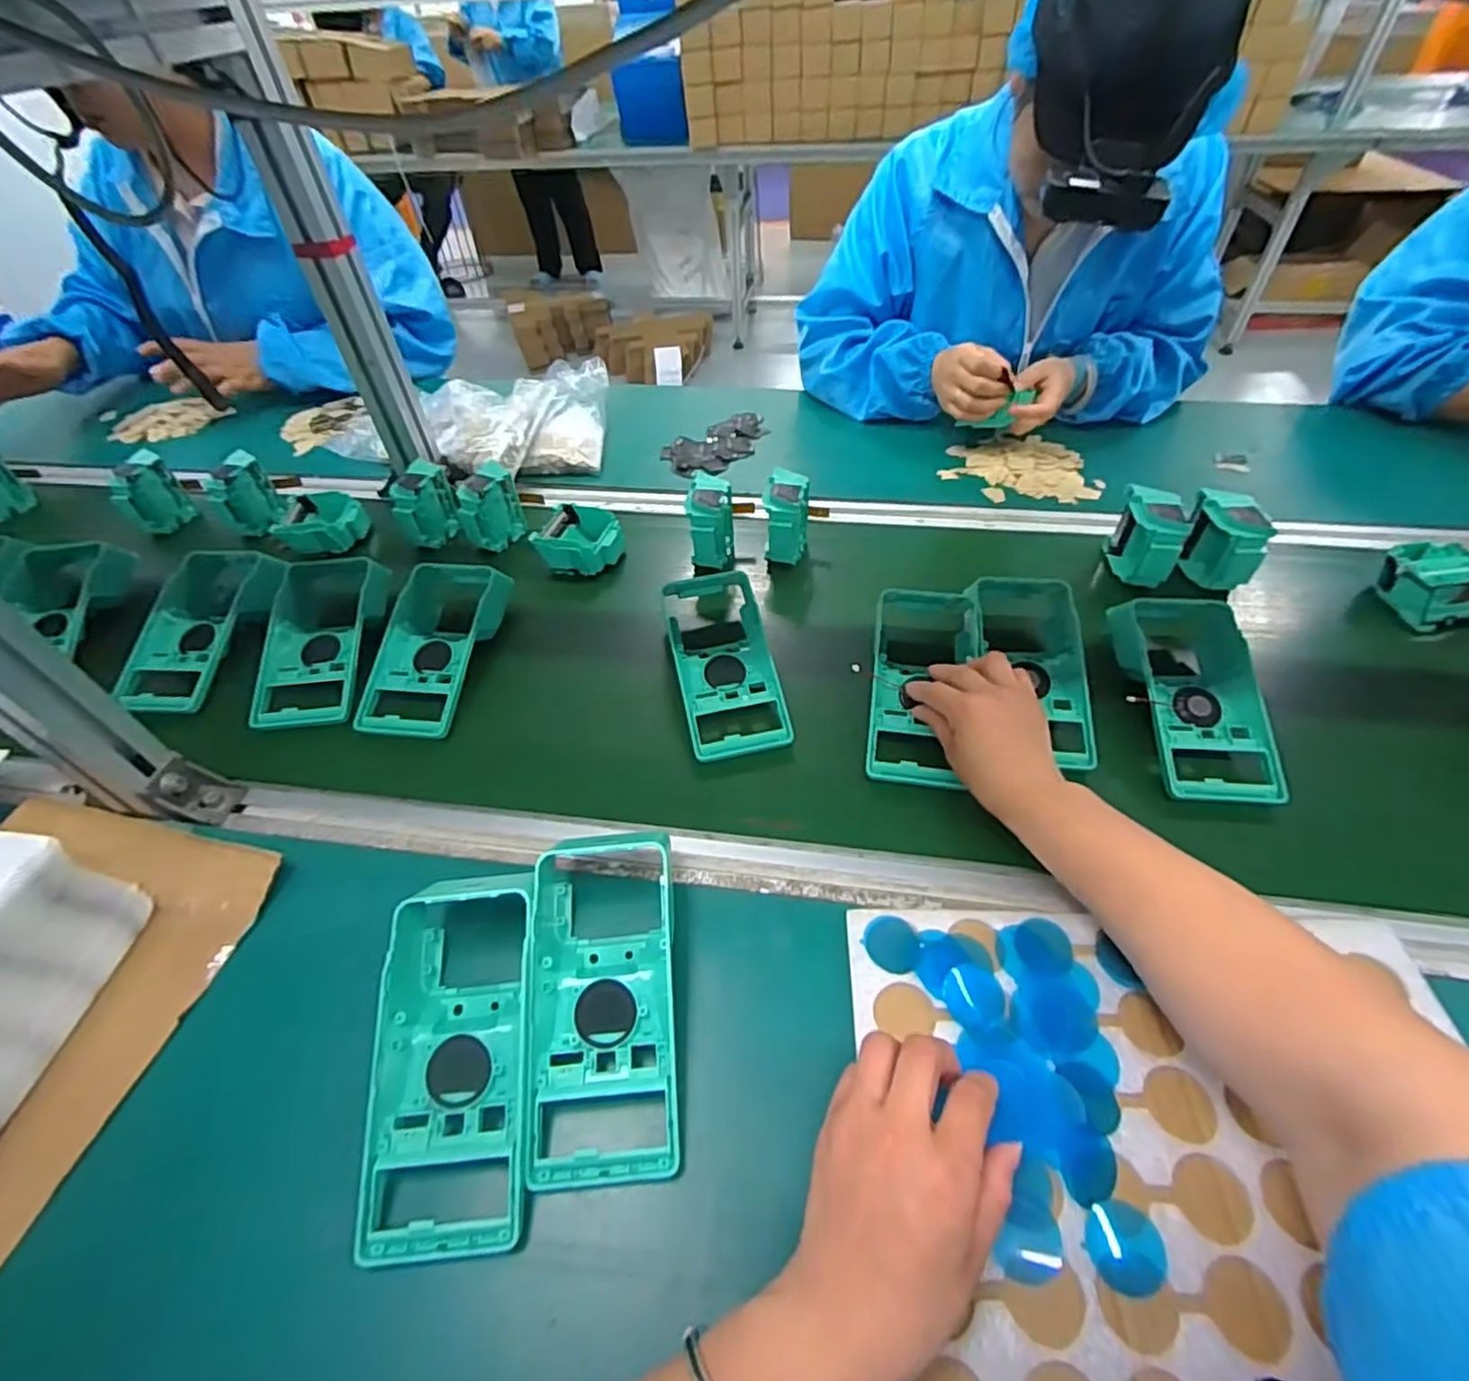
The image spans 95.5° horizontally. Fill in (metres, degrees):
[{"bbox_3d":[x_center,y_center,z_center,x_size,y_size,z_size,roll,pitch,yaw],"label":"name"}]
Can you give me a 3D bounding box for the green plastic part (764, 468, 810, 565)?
[{"bbox_3d":[0.053,-0.173,0.686,0.045,0.082,0.088,4,49,7],"label":"green plastic part"}]

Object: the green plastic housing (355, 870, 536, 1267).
[{"bbox_3d":[-0.153,0.191,0.369,0.087,0.056,0.187,-5,48,-1],"label":"green plastic housing"}]

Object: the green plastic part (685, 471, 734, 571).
[{"bbox_3d":[-0.024,-0.166,0.684,0.045,0.077,0.082,-2,48,1],"label":"green plastic part"}]

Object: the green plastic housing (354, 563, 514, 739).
[{"bbox_3d":[-0.268,-0.046,0.606,0.090,0.057,0.198,6,49,8],"label":"green plastic housing"}]

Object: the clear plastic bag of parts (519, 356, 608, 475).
[{"bbox_3d":[-0.206,-0.360,0.861,0.088,0.037,0.222,1,62,4],"label":"clear plastic bag of parts"}]

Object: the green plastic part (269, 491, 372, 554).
[{"bbox_3d":[-0.460,-0.186,0.755,0.084,0.049,0.087,-11,49,-7],"label":"green plastic part"}]

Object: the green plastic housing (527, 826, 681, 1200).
[{"bbox_3d":[-0.076,0.172,0.388,0.087,0.054,0.184,-5,48,-1],"label":"green plastic housing"}]

